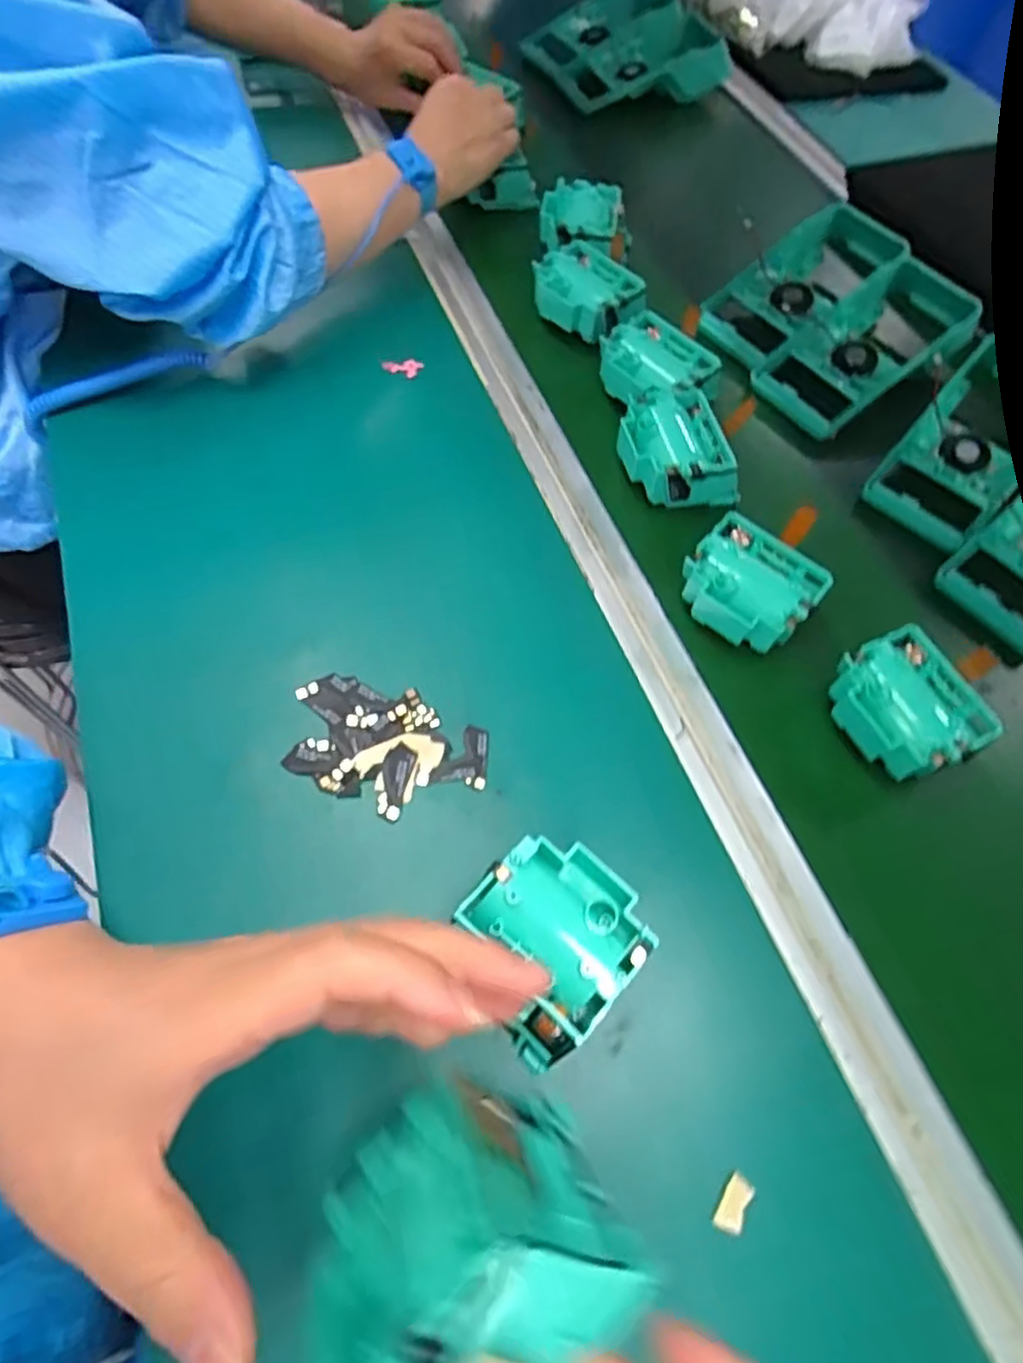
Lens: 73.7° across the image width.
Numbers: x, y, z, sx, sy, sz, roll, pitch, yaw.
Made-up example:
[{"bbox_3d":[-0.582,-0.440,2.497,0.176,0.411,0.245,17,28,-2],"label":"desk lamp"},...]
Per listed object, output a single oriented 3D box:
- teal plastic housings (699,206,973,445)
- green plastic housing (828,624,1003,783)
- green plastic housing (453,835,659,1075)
[{"bbox_3d":[0.262,-0.294,0.561,0.197,0.049,0.164,-35,71,-14],"label":"teal plastic housings"},{"bbox_3d":[0.217,0.013,0.376,0.064,0.025,0.074,-22,68,-10],"label":"green plastic housing"},{"bbox_3d":[0.016,0.115,0.306,0.074,0.031,0.079,42,73,16],"label":"green plastic housing"}]

